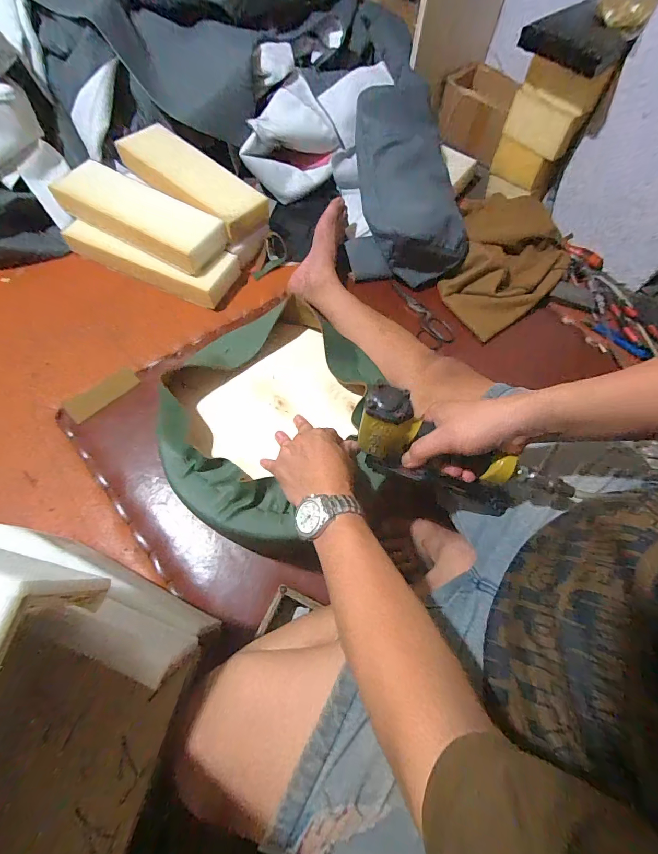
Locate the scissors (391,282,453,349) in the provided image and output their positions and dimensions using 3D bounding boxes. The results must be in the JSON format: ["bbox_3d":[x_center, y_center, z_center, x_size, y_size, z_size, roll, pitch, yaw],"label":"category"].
[{"bbox_3d":[0.199,-0.247,0.847,0.188,0.007,0.073,43,82,11],"label":"scissors"}]

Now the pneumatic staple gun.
[{"bbox_3d":[0.142,0.038,0.432,0.225,0.138,0.045,20,66,6],"label":"pneumatic staple gun"}]

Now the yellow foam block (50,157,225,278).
[{"bbox_3d":[-0.393,-0.445,0.788,0.353,0.065,0.127,27,67,9],"label":"yellow foam block"}]

